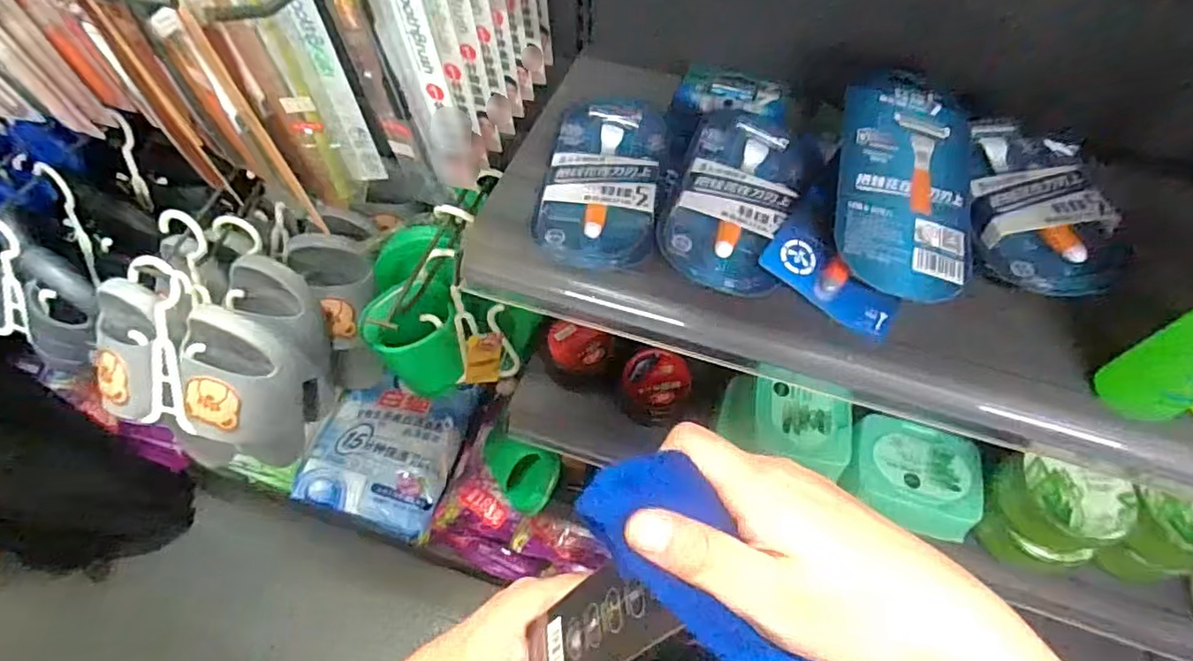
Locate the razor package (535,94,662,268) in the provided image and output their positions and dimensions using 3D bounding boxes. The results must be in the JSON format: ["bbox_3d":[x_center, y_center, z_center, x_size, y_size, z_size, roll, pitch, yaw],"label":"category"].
[{"bbox_3d":[0.007,-0.131,0.478,0.089,0.030,0.180,6,57,4],"label":"razor package"}]

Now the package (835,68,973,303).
[{"bbox_3d":[0.216,-0.104,0.429,0.096,0.030,0.179,16,69,-4],"label":"package"}]

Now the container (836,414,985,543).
[{"bbox_3d":[0.317,0.150,0.611,0.129,0.059,0.090,11,57,7],"label":"container"}]

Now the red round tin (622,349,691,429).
[{"bbox_3d":[0.065,0.064,0.673,0.079,0.067,0.067,-19,59,-12],"label":"red round tin"}]

